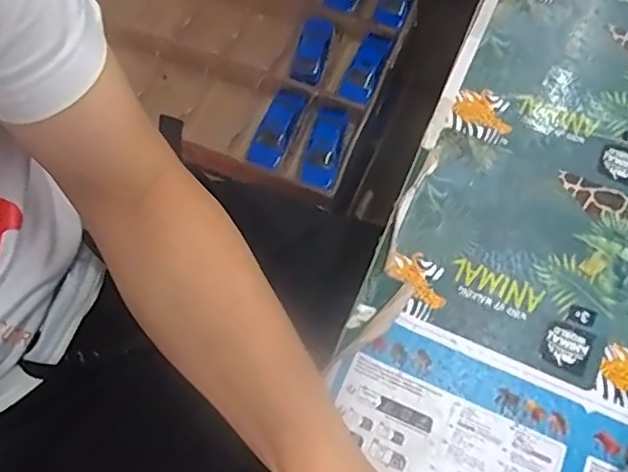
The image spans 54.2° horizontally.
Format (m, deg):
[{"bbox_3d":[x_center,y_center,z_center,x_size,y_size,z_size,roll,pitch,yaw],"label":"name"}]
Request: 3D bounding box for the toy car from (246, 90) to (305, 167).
[{"bbox_3d":[-0.051,-0.150,0.863,0.047,0.026,0.115,20,69,7],"label":"toy car"}]

